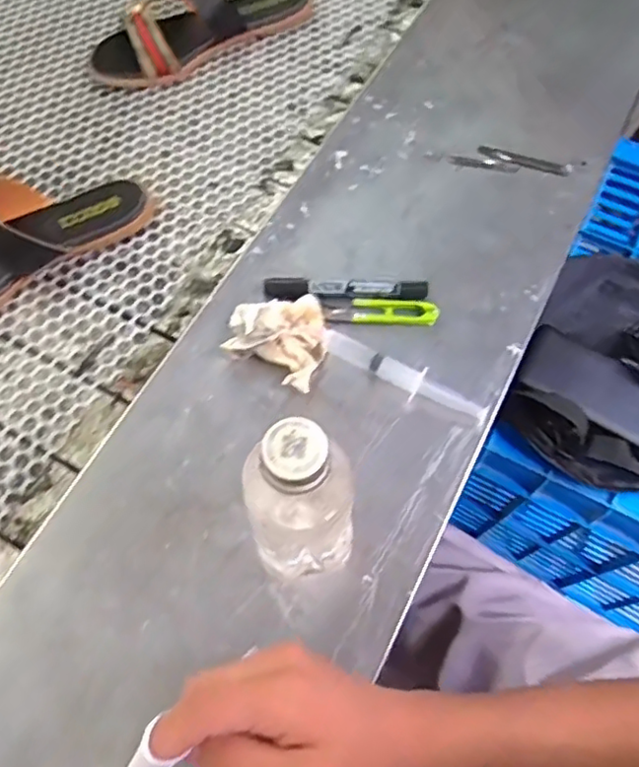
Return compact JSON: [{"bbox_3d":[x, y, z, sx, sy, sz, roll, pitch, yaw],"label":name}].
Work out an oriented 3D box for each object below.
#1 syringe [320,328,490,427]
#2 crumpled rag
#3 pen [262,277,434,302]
[{"bbox_3d":[0.063,-0.006,0.460,0.135,0.015,0.021,28,67,13],"label":"syringe"},{"bbox_3d":[-0.034,-0.035,0.469,0.074,0.019,0.075,4,64,2],"label":"crumpled rag"},{"bbox_3d":[0.022,-0.077,0.493,0.131,0.011,0.019,-1,64,0],"label":"pen"}]

